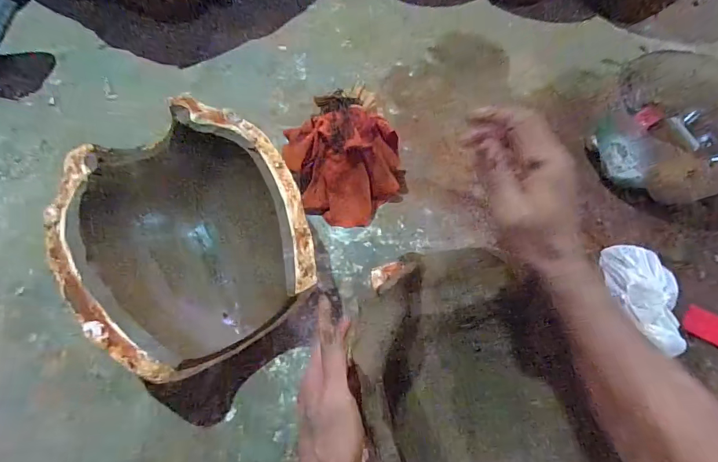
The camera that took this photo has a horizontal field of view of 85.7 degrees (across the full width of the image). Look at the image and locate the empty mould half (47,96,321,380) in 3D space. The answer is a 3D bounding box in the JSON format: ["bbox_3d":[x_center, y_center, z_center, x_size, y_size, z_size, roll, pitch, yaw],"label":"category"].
[{"bbox_3d":[-0.224,0.015,0.541,0.298,0.154,0.338,-32,66,-16],"label":"empty mould half"}]

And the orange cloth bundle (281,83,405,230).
[{"bbox_3d":[-0.022,-0.133,0.636,0.197,0.120,0.215,-23,65,-10],"label":"orange cloth bundle"}]

